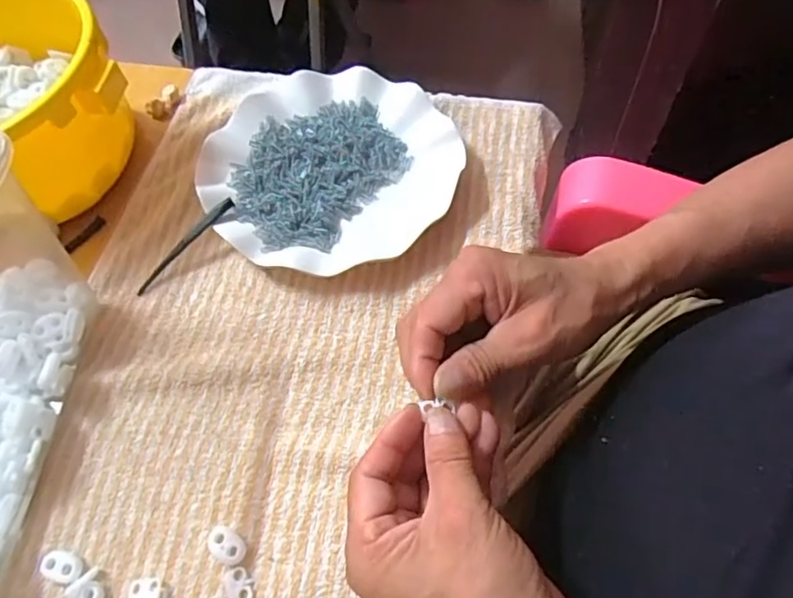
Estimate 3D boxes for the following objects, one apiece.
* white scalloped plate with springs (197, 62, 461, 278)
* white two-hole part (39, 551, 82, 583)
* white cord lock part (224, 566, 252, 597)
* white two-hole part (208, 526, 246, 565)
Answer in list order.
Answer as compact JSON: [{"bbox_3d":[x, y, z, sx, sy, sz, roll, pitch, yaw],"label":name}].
[{"bbox_3d":[-0.049,-0.094,0.423,0.180,0.035,0.176,1,61,-1],"label":"white scalloped plate with springs"},{"bbox_3d":[-0.181,0.145,0.310,0.021,0.006,0.013,16,64,13],"label":"white two-hole part"},{"bbox_3d":[-0.084,0.151,0.302,0.012,0.004,0.019,-25,62,-9],"label":"white cord lock part"},{"bbox_3d":[-0.092,0.134,0.311,0.022,0.005,0.015,31,68,19],"label":"white two-hole part"}]

